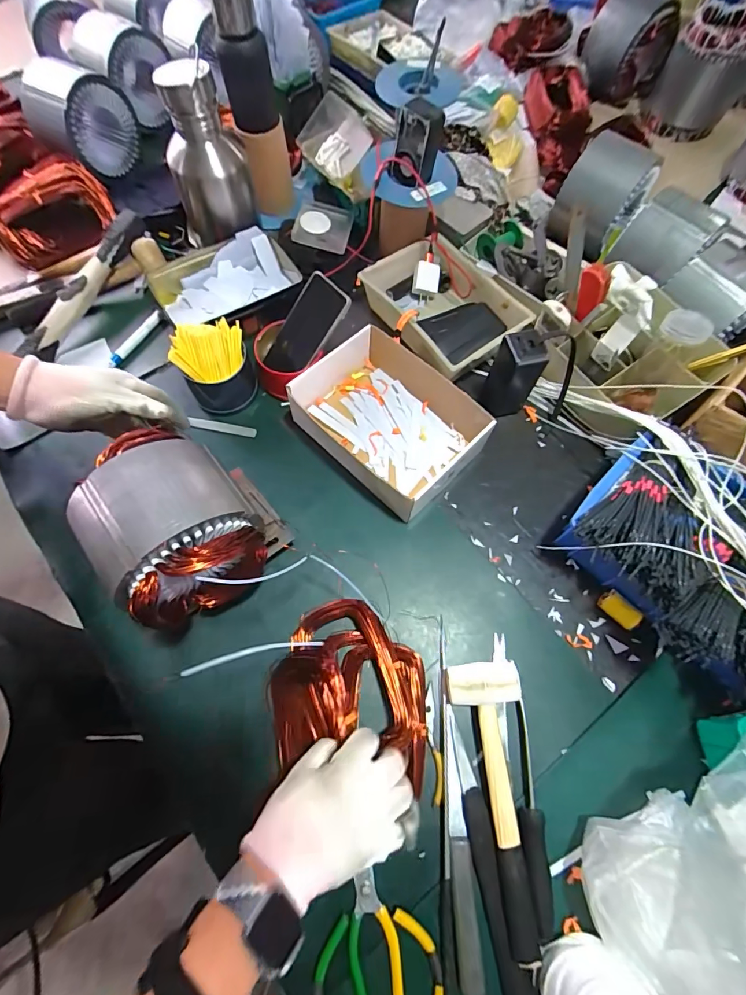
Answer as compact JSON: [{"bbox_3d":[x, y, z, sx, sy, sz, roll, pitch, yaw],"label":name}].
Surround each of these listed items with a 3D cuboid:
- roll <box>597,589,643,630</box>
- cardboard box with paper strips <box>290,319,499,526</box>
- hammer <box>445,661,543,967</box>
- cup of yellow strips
[{"bbox_3d":[0.314,0.145,0.539,0.030,0.022,0.049,-37,73,-13],"label":"roll"},{"bbox_3d":[0.017,-0.116,0.612,0.257,0.073,0.204,42,74,15],"label":"cardboard box with paper strips"},{"bbox_3d":[0.137,0.318,0.451,0.081,0.043,0.264,-6,68,-2],"label":"hammer"},{"bbox_3d":[-0.231,-0.190,0.620,0.098,0.092,0.096,0,68,0],"label":"cup of yellow strips"}]

